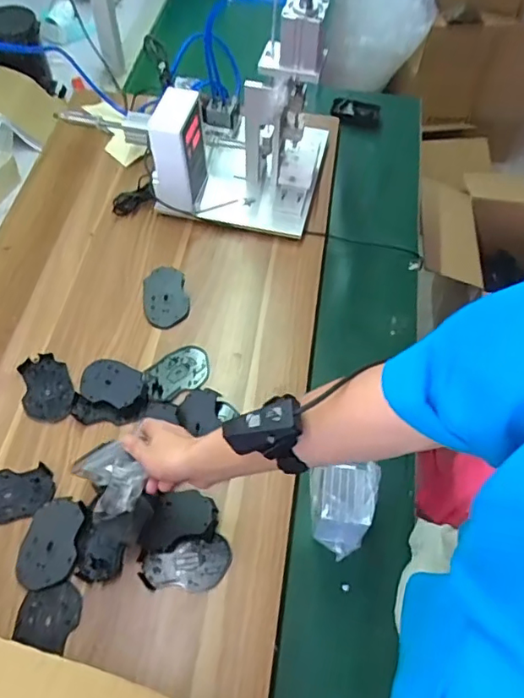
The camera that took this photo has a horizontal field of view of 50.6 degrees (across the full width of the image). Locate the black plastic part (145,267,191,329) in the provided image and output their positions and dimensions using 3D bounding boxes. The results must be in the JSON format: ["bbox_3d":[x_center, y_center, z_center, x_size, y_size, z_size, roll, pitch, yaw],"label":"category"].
[{"bbox_3d":[-0.167,-0.091,0.956,0.074,0.013,0.122,-10,59,-8],"label":"black plastic part"}]

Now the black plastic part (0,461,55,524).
[{"bbox_3d":[-0.354,0.205,0.780,0.118,0.006,0.074,-13,59,-6],"label":"black plastic part"}]

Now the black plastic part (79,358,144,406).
[{"bbox_3d":[-0.234,0.053,0.862,0.108,0.010,0.070,15,65,24],"label":"black plastic part"}]

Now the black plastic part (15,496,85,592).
[{"bbox_3d":[-0.279,0.255,0.730,0.072,0.008,0.114,5,58,1],"label":"black plastic part"}]

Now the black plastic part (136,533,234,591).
[{"bbox_3d":[-0.096,0.285,0.723,0.113,0.011,0.061,-12,60,-10],"label":"black plastic part"}]

